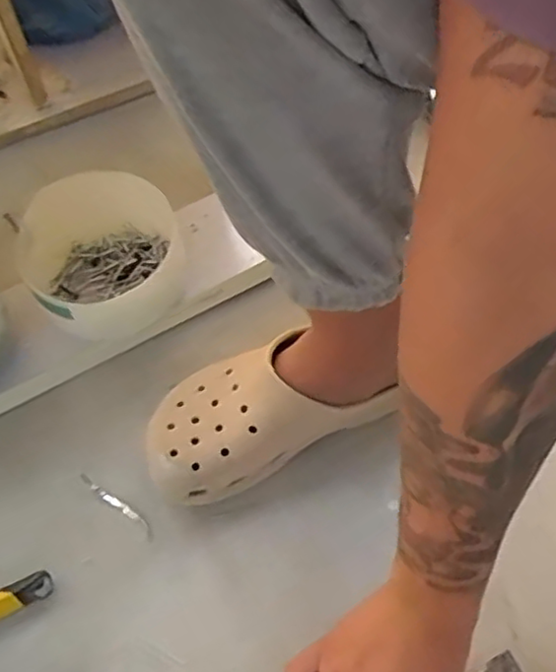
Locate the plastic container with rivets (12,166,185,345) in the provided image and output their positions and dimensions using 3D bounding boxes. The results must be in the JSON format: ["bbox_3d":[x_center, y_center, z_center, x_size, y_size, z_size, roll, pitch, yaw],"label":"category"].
[{"bbox_3d":[-0.171,-0.067,0.652,0.161,0.097,0.153,-19,58,-8],"label":"plastic container with rivets"}]

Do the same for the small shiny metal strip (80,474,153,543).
[{"bbox_3d":[-0.135,0.142,0.561,0.082,0.012,0.010,32,65,22],"label":"small shiny metal strip"}]

